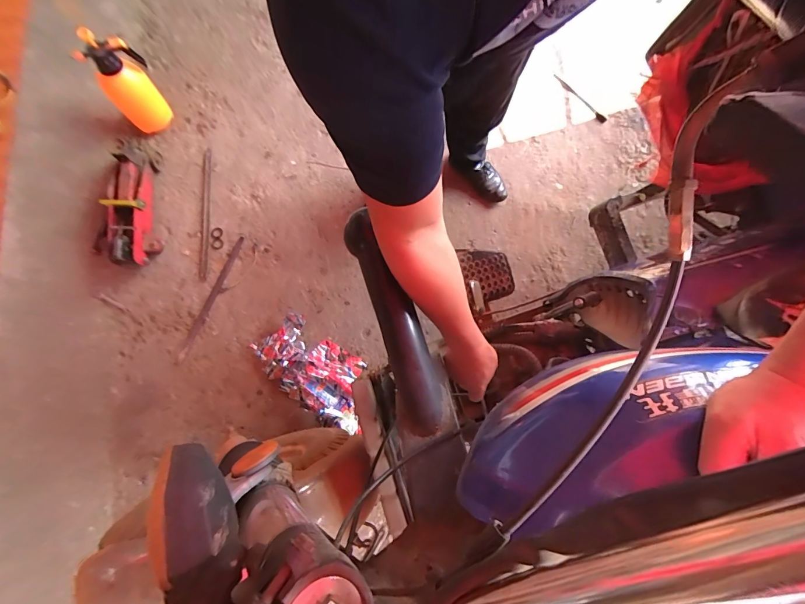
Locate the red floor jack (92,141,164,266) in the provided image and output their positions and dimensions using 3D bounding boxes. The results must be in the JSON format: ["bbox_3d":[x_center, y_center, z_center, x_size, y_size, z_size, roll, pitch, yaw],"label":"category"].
[{"bbox_3d":[-0.890,-0.329,1.157,0.155,0.115,0.456,-7,81,-4],"label":"red floor jack"}]

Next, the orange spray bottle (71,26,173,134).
[{"bbox_3d":[-0.900,-0.717,1.156,0.157,0.292,0.173,-44,85,-8],"label":"orange spray bottle"}]

